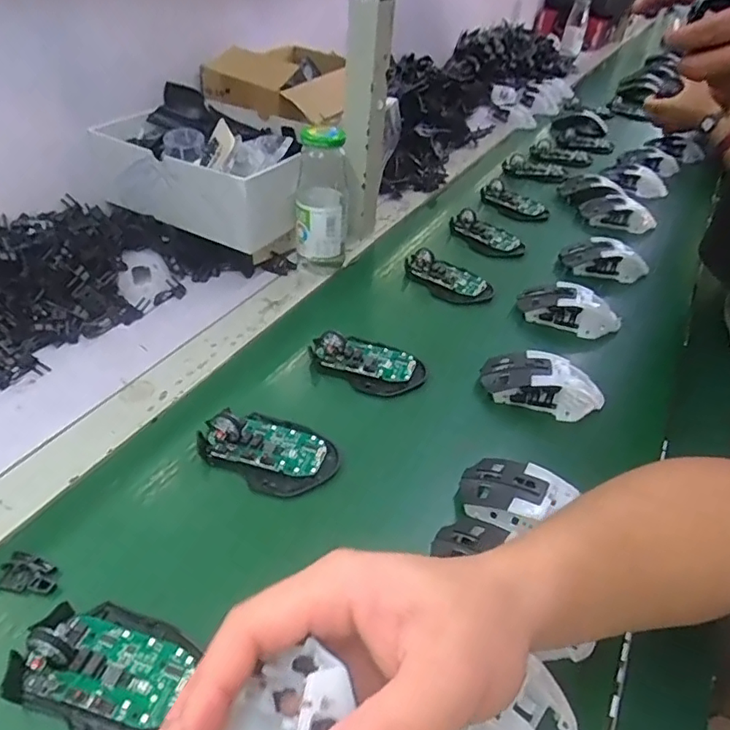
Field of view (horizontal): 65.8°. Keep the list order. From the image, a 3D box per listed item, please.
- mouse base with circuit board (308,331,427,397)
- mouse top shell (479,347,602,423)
[{"bbox_3d":[0.004,-0.007,0.568,0.112,0.029,0.063,22,43,19],"label":"mouse base with circuit board"},{"bbox_3d":[0.171,0.017,0.550,0.118,0.039,0.052,13,40,8],"label":"mouse top shell"}]

